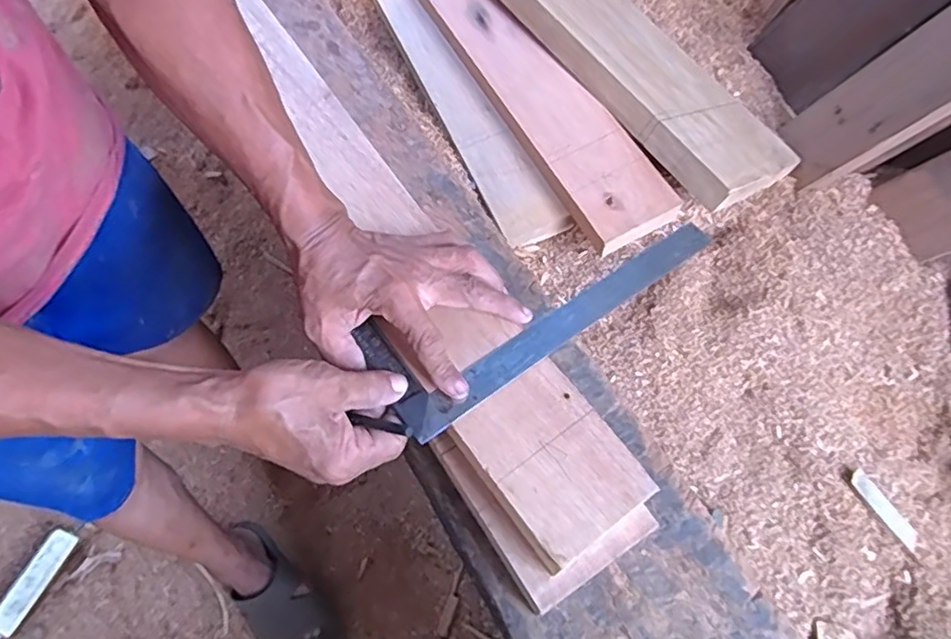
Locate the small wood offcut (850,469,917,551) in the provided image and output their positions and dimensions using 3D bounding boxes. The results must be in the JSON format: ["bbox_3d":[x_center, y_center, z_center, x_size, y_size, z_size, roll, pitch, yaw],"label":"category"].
[{"bbox_3d":[0.458,0.213,0.675,0.112,0.009,0.024,46,70,-8],"label":"small wood offcut"}]

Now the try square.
[{"bbox_3d":[0.050,-0.013,0.475,0.315,0.023,0.092,-28,65,-18],"label":"try square"}]

